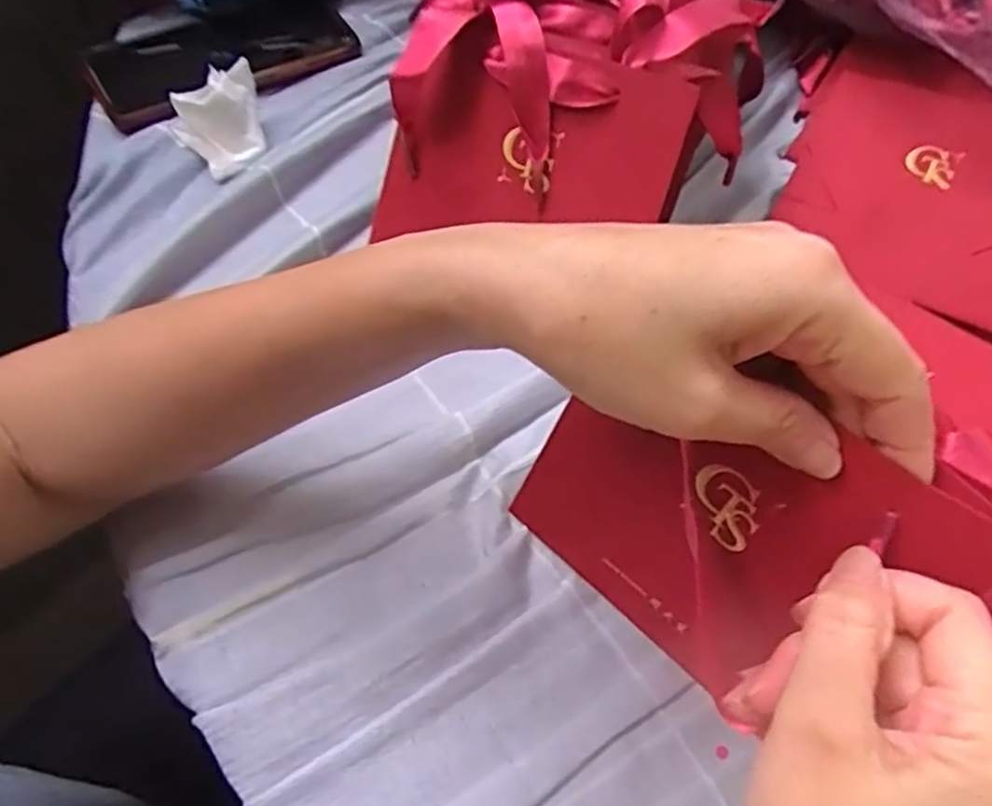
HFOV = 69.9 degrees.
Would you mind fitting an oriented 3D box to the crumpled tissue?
[{"bbox_3d":[-0.160,-0.163,0.406,0.052,0.037,0.050,-20,64,-14],"label":"crumpled tissue"}]

